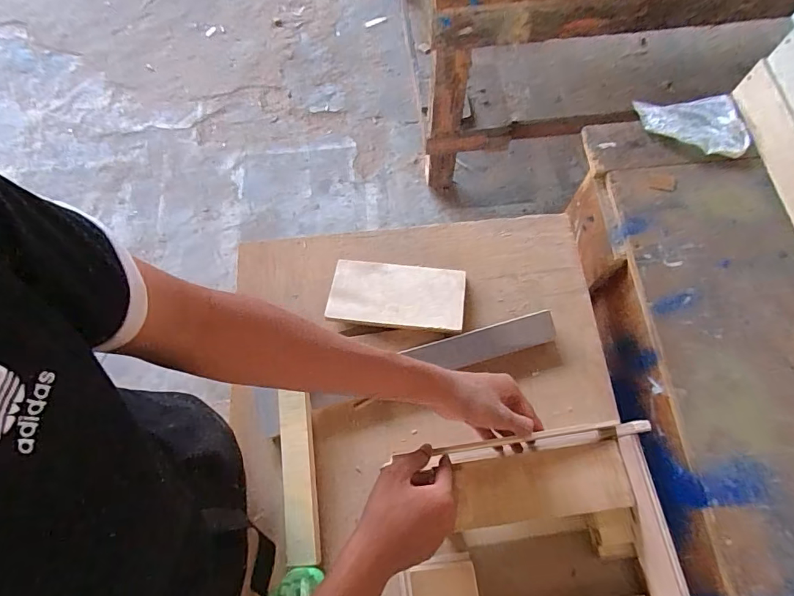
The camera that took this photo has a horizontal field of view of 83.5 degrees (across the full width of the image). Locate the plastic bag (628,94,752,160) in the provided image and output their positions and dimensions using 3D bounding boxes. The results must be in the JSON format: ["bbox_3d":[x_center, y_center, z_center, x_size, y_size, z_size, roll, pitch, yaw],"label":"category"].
[{"bbox_3d":[0.485,-0.279,0.726,0.154,0.016,0.131,-9,67,-1],"label":"plastic bag"}]

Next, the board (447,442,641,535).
[{"bbox_3d":[0.159,0.207,0.492,0.187,0.013,0.068,-8,69,0],"label":"board"}]

